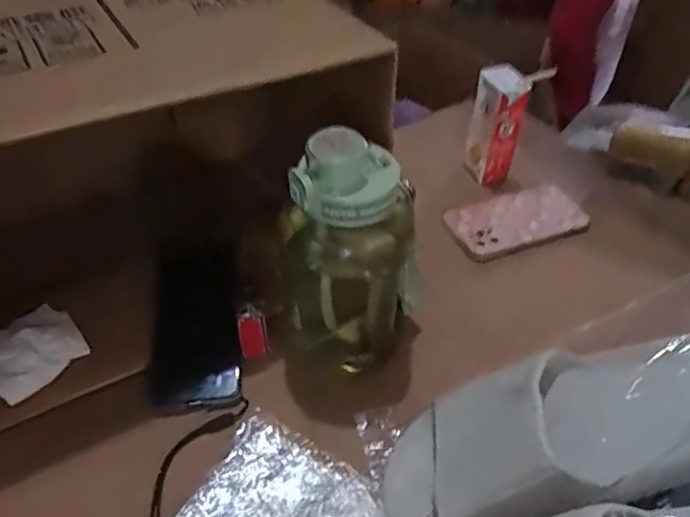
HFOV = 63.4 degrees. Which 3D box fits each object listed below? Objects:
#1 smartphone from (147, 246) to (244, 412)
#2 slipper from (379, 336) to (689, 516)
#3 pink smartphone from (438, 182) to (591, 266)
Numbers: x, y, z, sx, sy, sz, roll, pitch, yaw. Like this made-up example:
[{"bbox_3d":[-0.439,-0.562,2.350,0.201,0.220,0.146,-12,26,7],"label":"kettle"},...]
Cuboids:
[{"bbox_3d":[-0.140,0.061,0.527,0.080,0.014,0.162,-7,58,-6],"label":"smartphone"},{"bbox_3d":[0.146,0.112,0.367,0.280,0.061,0.107,-23,41,17],"label":"slipper"},{"bbox_3d":[0.204,-0.046,0.670,0.166,0.012,0.093,-14,45,-13],"label":"pink smartphone"}]

